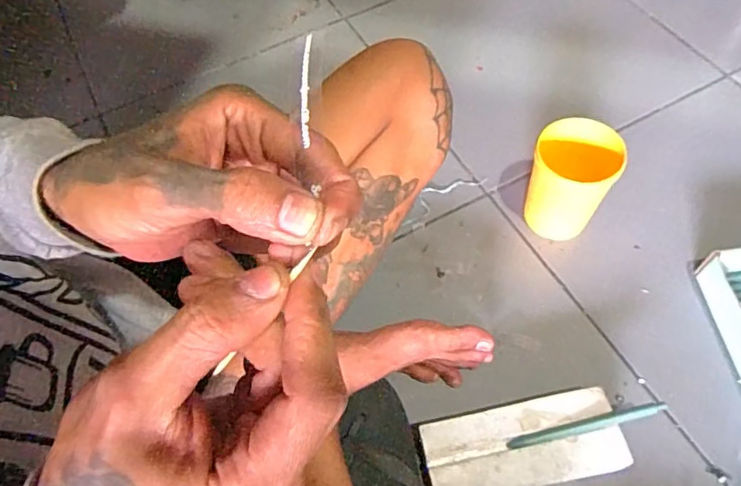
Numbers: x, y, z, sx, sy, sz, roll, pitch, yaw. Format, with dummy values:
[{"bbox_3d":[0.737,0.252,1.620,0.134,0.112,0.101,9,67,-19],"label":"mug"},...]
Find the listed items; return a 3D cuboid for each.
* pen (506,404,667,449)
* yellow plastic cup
[{"bbox_3d":[0.198,0.169,0.510,0.144,0.011,0.010,-15,60,3],"label":"pen"},{"bbox_3d":[0.226,-0.067,0.634,0.086,0.123,0.085,-2,60,3],"label":"yellow plastic cup"}]

